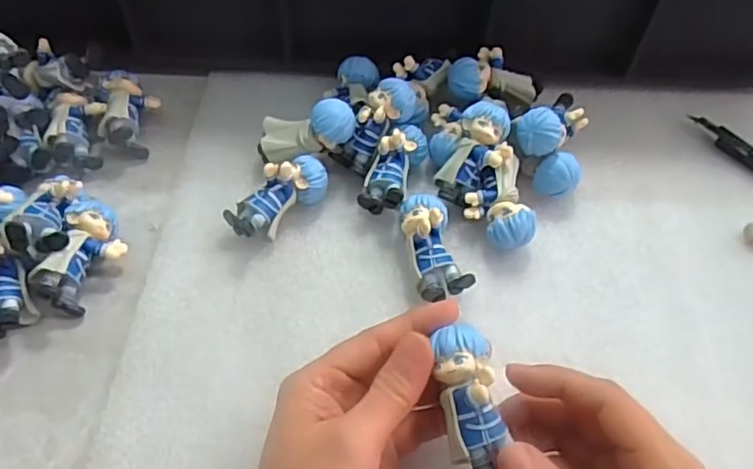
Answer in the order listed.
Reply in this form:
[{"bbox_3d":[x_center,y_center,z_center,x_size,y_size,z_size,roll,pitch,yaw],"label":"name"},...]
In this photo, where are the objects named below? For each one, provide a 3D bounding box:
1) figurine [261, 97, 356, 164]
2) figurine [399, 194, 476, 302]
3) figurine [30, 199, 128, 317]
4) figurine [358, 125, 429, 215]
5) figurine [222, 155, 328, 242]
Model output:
[{"bbox_3d":[-0.041,-0.061,0.374,0.059,0.022,0.023,-14,53,19],"label":"figurine"},{"bbox_3d":[0.031,0.007,0.342,0.027,0.033,0.060,-8,56,-10],"label":"figurine"},{"bbox_3d":[-0.157,0.009,0.334,0.034,0.026,0.060,9,55,2],"label":"figurine"},{"bbox_3d":[0.012,-0.041,0.367,0.025,0.022,0.061,24,69,12],"label":"figurine"},{"bbox_3d":[-0.055,-0.020,0.357,0.024,0.033,0.064,40,61,21],"label":"figurine"}]

